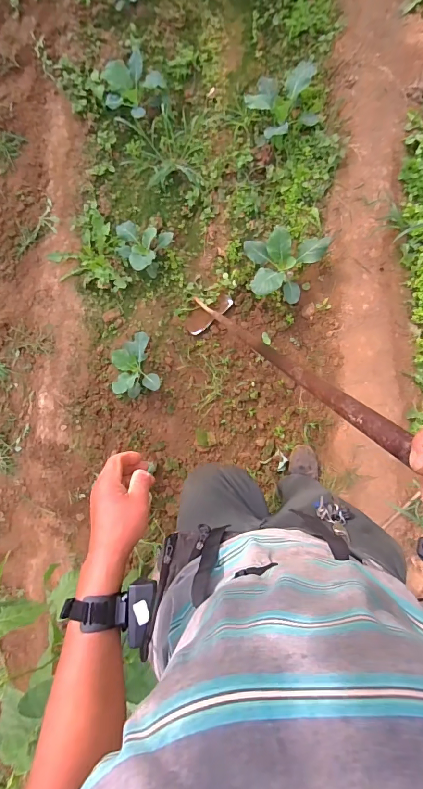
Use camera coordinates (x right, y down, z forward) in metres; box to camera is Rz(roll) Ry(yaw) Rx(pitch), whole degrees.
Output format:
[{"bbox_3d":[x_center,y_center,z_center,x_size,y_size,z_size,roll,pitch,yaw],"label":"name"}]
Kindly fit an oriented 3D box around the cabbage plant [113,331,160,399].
[{"bbox_3d":[-0.318,-0.119,1.547,0.179,0.137,0.237,-14,87,9],"label":"cabbage plant"}]

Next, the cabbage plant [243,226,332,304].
[{"bbox_3d":[0.289,-0.494,1.436,0.311,0.151,0.252,3,90,10],"label":"cabbage plant"}]

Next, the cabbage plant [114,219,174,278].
[{"bbox_3d":[-0.311,-0.618,1.552,0.252,0.130,0.196,20,93,9],"label":"cabbage plant"}]

